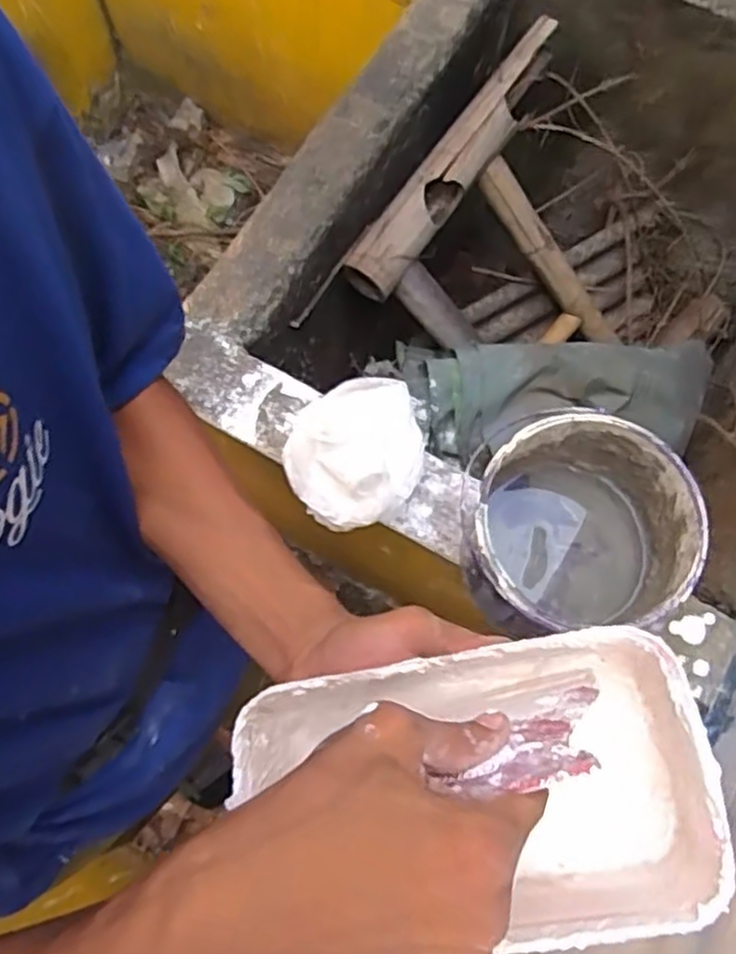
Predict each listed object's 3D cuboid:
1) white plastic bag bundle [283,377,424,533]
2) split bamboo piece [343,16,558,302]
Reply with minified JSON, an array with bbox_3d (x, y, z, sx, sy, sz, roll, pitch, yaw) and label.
[{"bbox_3d":[-0.014,-0.027,0.780,0.147,0.073,0.155,0,74,1],"label":"white plastic bag bundle"},{"bbox_3d":[0.136,-0.459,1.048,0.075,0.076,0.478,36,78,10],"label":"split bamboo piece"}]

